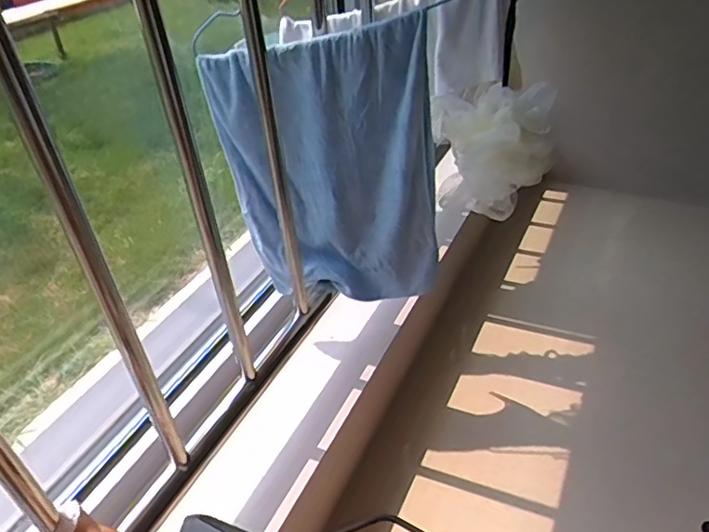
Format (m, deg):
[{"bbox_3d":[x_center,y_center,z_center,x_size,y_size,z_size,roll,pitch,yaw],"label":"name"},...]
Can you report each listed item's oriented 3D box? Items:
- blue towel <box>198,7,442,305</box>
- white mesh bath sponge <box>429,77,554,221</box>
[{"bbox_3d":[-0.026,-0.114,0.742,0.270,0.376,0.067,3,38,9],"label":"blue towel"},{"bbox_3d":[0.176,-0.160,0.734,0.143,0.165,0.164,6,39,13],"label":"white mesh bath sponge"}]

